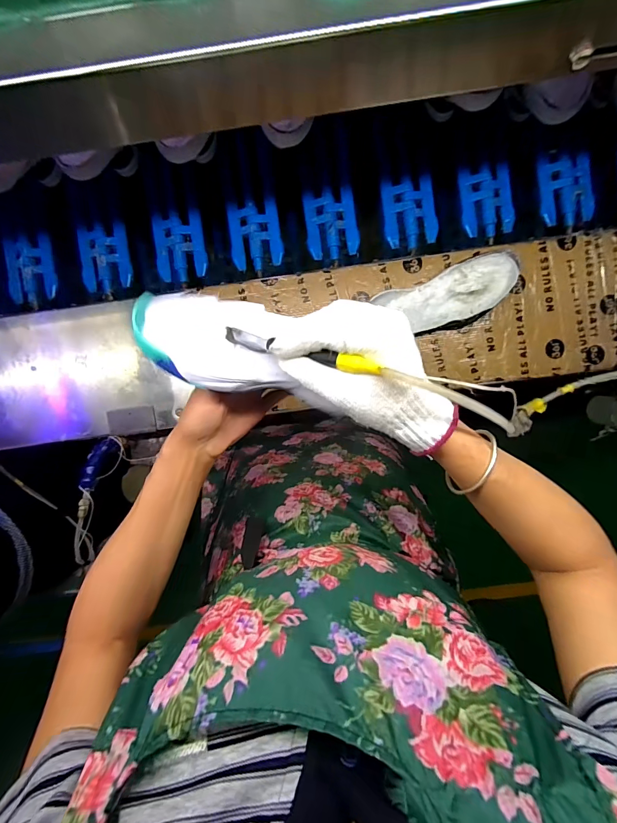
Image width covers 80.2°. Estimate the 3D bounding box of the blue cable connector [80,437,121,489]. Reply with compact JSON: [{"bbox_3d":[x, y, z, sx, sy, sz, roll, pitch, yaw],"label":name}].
[{"bbox_3d":[-0.346,0.083,0.604,0.024,0.110,0.030,2,126,-3],"label":"blue cable connector"}]

